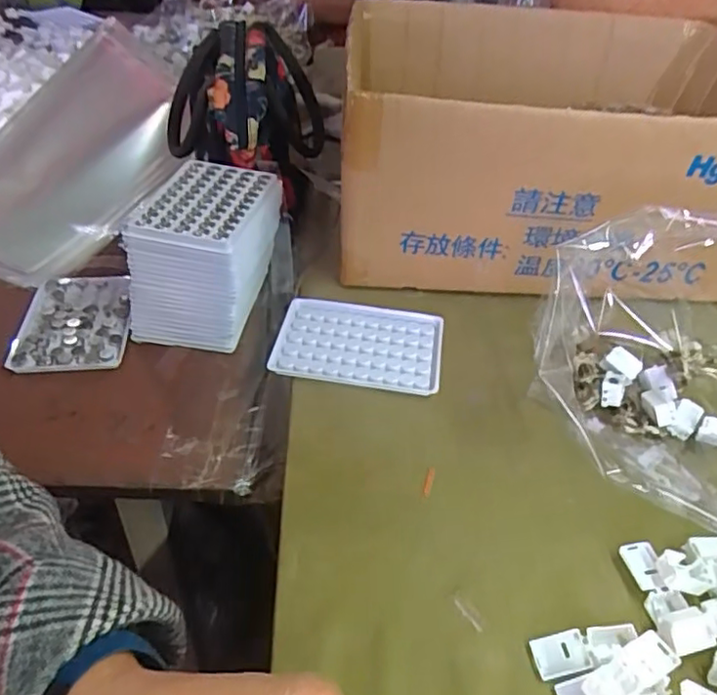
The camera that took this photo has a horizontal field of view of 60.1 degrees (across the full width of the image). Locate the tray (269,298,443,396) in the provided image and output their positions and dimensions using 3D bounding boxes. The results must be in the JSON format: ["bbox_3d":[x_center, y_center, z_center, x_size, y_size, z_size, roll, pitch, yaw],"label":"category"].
[{"bbox_3d":[0.000,-0.001,0.504,0.131,0.017,0.088,6,41,6],"label":"tray"}]

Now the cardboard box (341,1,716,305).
[{"bbox_3d":[0.185,-0.203,0.616,0.388,0.180,0.314,2,40,1],"label":"cardboard box"}]

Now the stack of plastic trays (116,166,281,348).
[{"bbox_3d":[-0.131,-0.077,0.554,0.102,0.122,0.119,10,41,11],"label":"stack of plastic trays"}]

